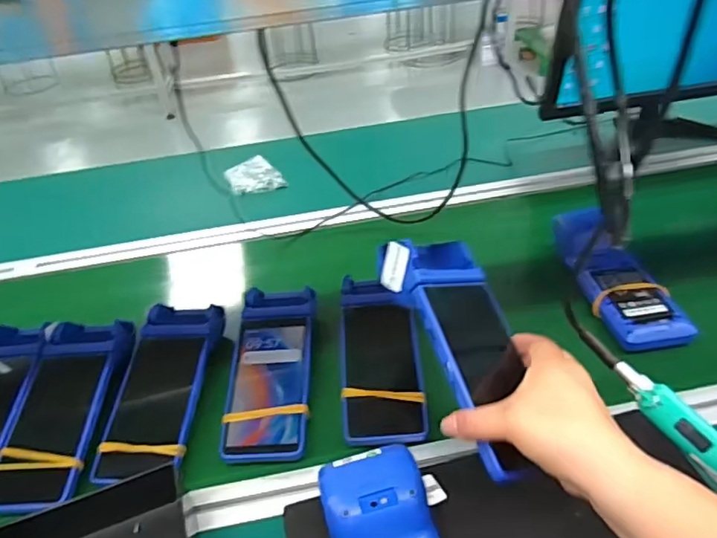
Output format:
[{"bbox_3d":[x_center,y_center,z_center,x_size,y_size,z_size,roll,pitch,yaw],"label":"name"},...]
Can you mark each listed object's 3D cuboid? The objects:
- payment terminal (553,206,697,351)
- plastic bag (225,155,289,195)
[{"bbox_3d":[0.309,0.003,0.665,0.085,0.055,0.207,-8,38,-3],"label":"payment terminal"},{"bbox_3d":[-0.181,-0.160,0.967,0.088,0.018,0.101,-18,39,-15],"label":"plastic bag"}]

